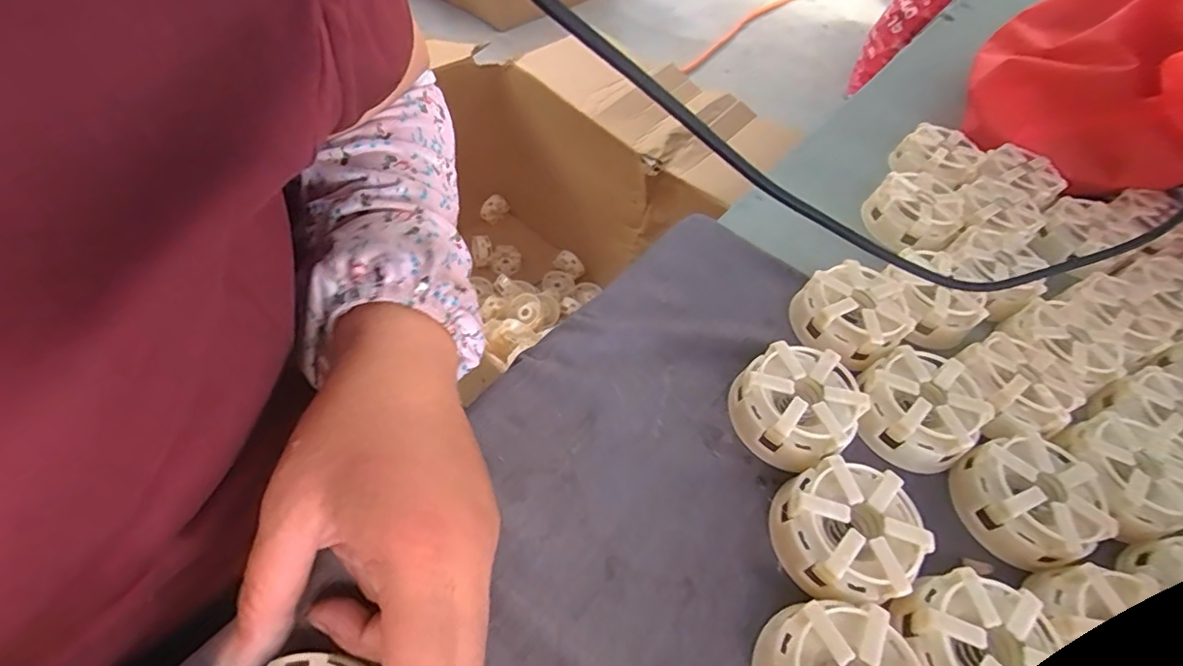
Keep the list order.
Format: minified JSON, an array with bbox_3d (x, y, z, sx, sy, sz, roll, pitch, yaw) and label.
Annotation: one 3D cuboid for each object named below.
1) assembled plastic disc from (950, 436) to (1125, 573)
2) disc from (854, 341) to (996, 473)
[{"bbox_3d":[0.231,0.085,0.297,0.065,0.030,0.061,5,53,-6],"label":"assembled plastic disc"},{"bbox_3d":[0.186,0.041,0.323,0.066,0.031,0.063,5,53,-6],"label":"disc"}]

